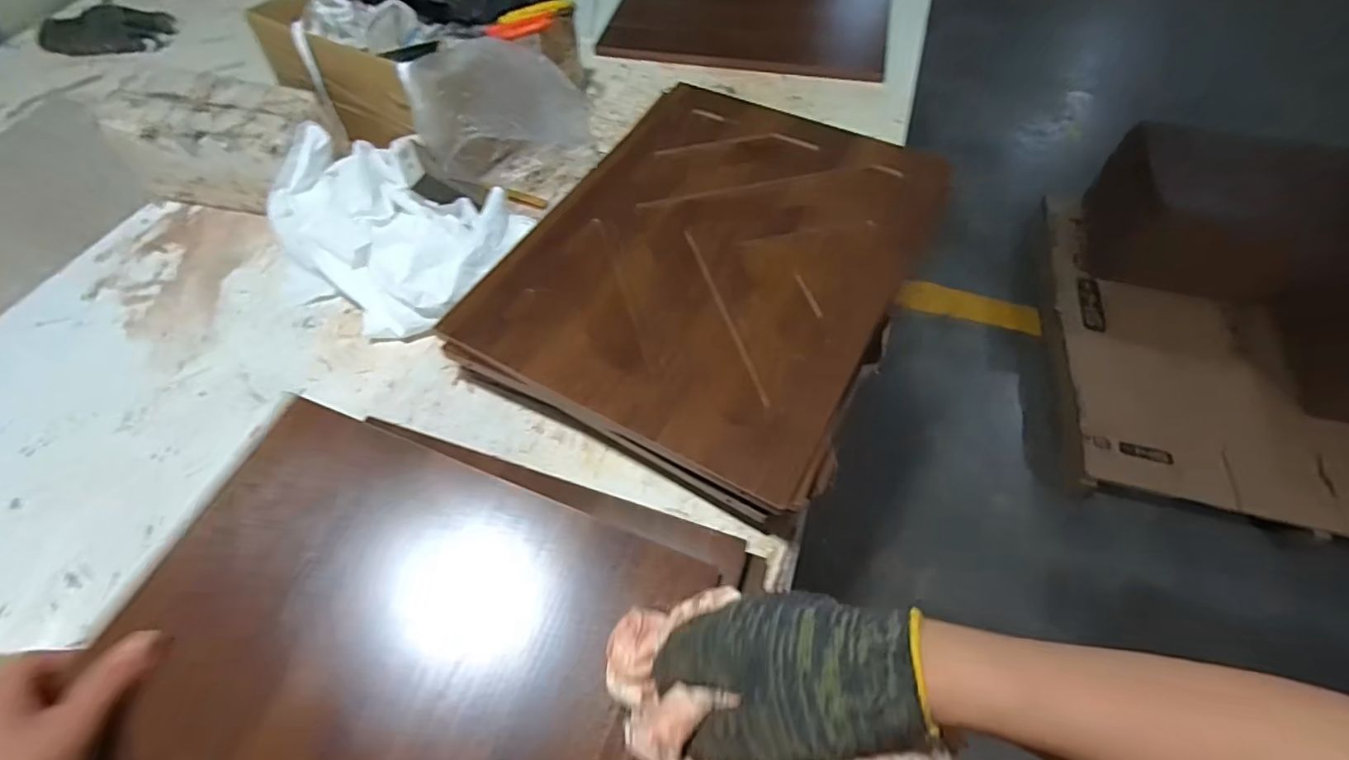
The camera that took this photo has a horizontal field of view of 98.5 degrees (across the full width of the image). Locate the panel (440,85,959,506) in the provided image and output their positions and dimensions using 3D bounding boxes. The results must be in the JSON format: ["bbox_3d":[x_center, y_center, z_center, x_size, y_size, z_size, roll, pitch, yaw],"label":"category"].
[{"bbox_3d":[0.043,-0.126,0.553,0.332,0.018,0.434,25,61,16],"label":"panel"}]

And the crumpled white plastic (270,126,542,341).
[{"bbox_3d":[-0.305,-0.153,0.603,0.258,0.091,0.186,21,60,13],"label":"crumpled white plastic"}]

